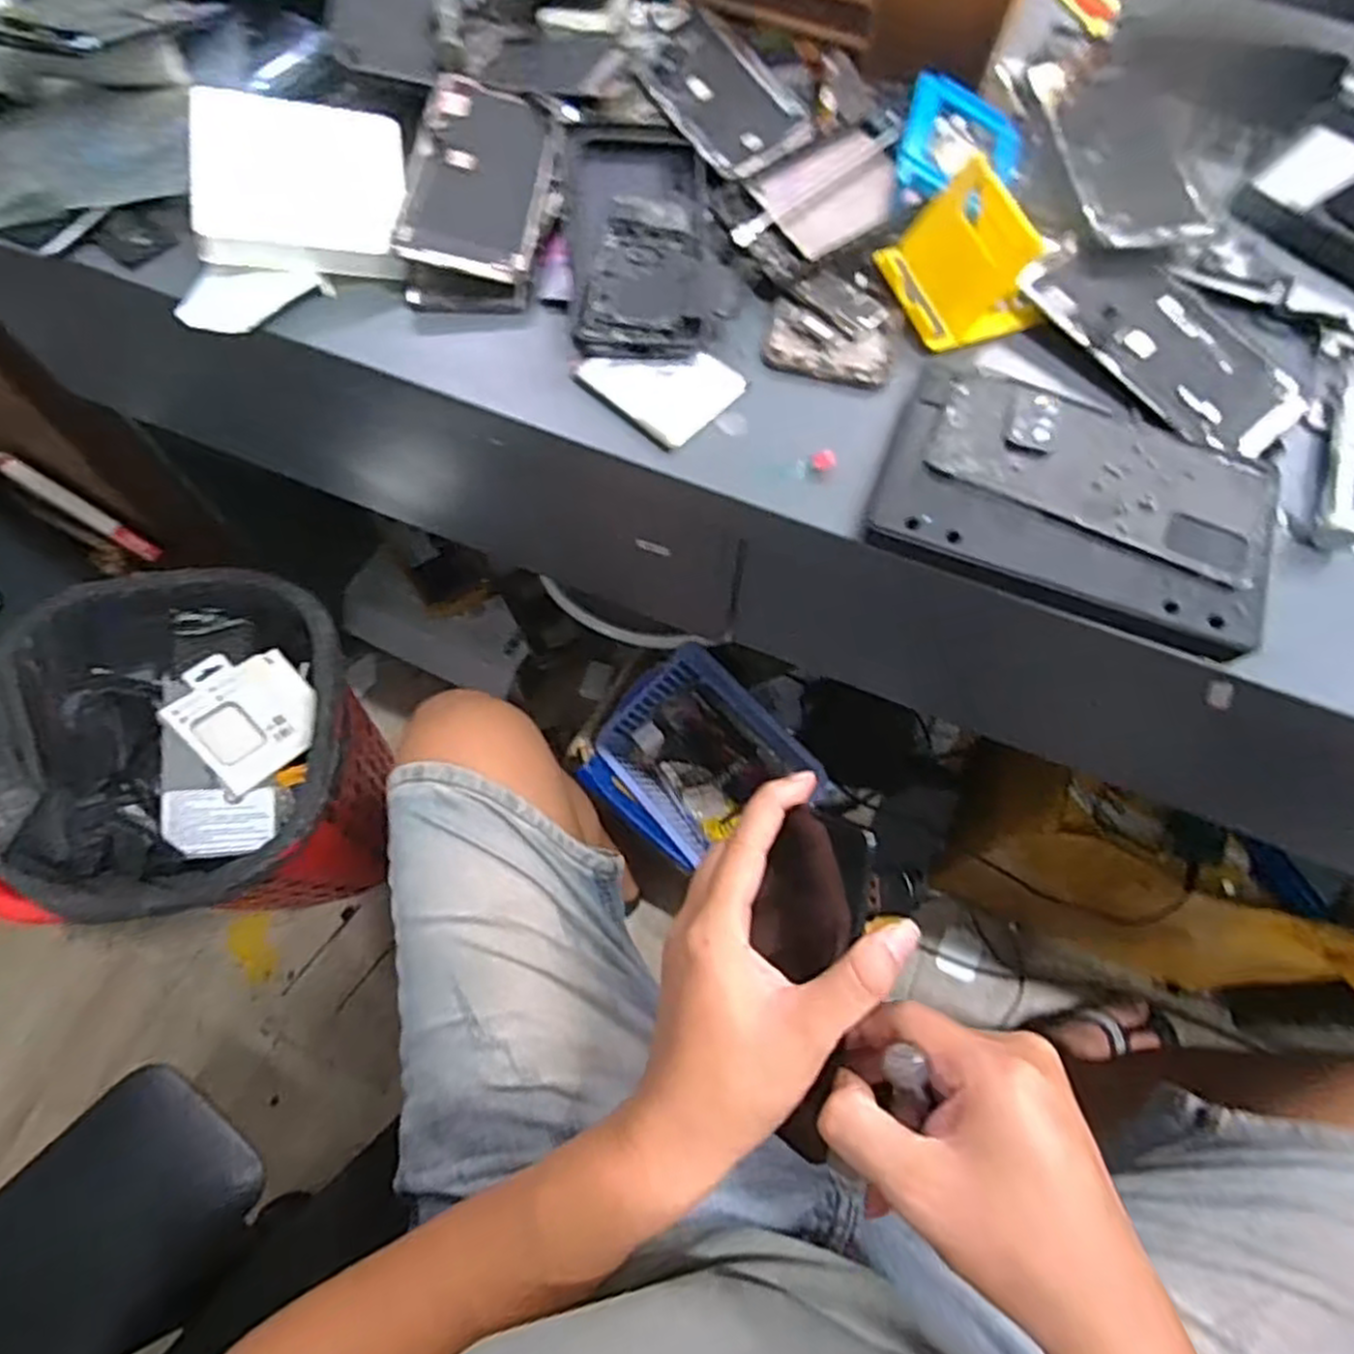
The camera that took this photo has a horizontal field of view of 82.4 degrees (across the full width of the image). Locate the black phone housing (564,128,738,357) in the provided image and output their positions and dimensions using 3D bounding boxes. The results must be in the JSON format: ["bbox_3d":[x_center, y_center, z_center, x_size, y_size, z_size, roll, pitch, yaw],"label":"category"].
[{"bbox_3d":[-0.017,-0.251,0.432,0.084,0.010,0.162,-4,67,-2],"label":"black phone housing"}]

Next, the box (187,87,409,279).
[{"bbox_3d":[-0.206,-0.274,0.427,0.105,0.021,0.104,-6,74,-19],"label":"box"}]

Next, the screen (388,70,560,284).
[{"bbox_3d":[-0.112,-0.288,0.441,0.073,0.008,0.142,8,70,-6],"label":"screen"}]

